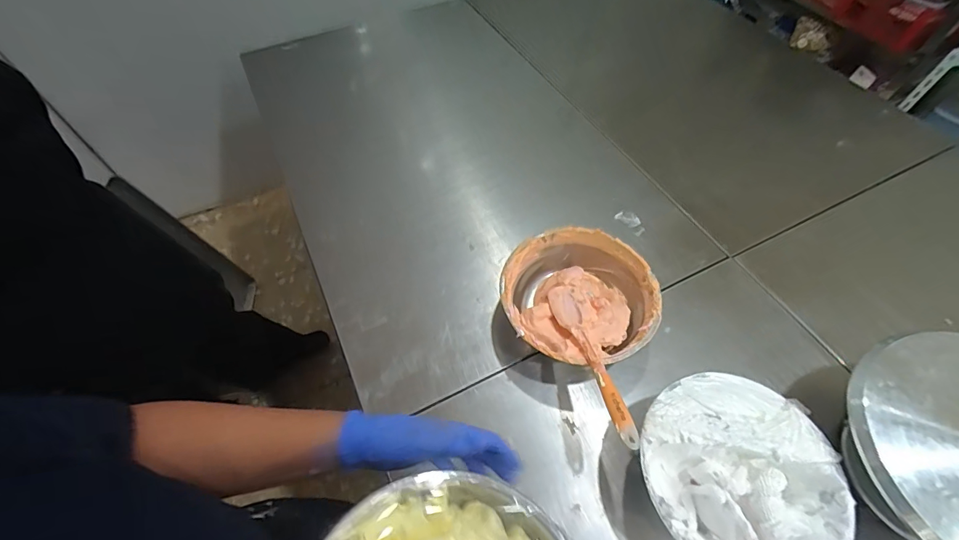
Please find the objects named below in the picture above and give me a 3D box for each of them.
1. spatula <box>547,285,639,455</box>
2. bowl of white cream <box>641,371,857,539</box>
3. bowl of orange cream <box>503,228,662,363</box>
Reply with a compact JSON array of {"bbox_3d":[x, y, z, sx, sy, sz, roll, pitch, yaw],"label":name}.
[{"bbox_3d":[0.148,0.116,0.566,0.039,0.024,0.252,-11,41,-6],"label":"spatula"},{"bbox_3d":[0.305,0.251,0.511,0.219,0.109,0.215,-1,56,1],"label":"bowl of white cream"},{"bbox_3d":[0.153,0.051,0.658,0.221,0.084,0.223,-1,56,1],"label":"bowl of orange cream"}]

